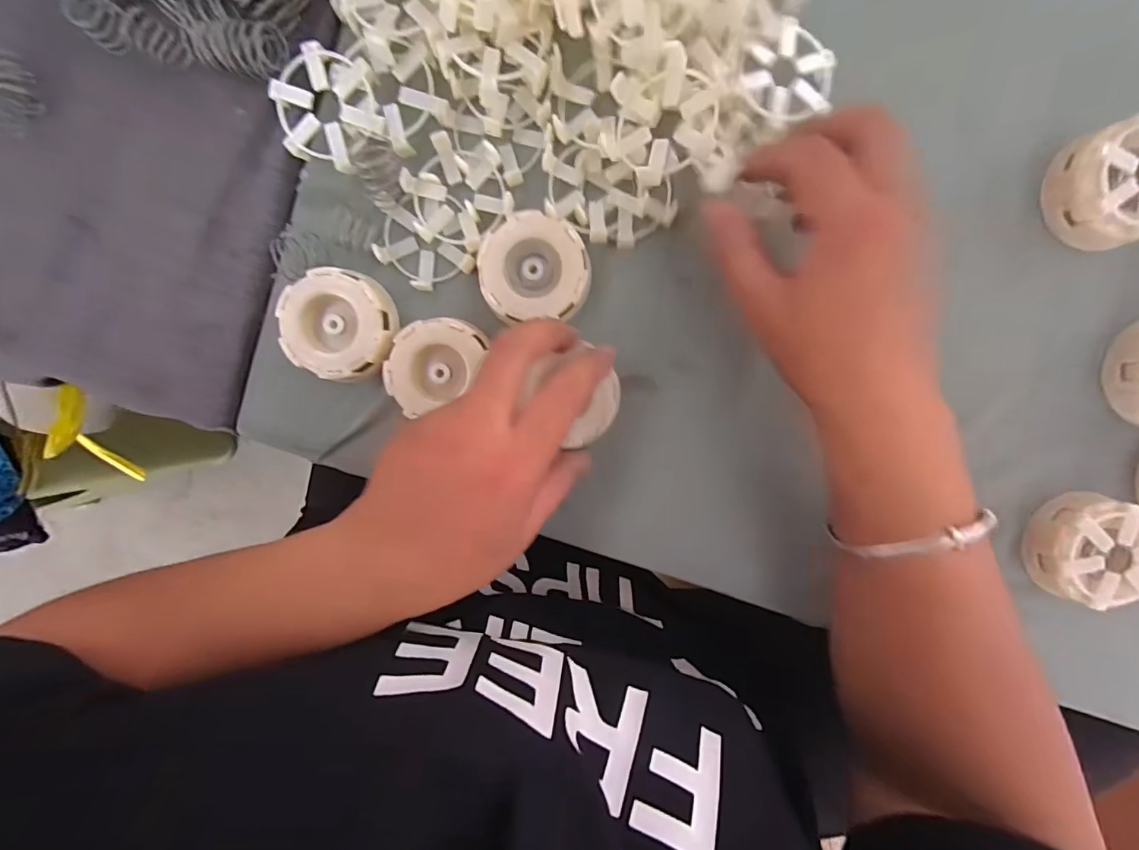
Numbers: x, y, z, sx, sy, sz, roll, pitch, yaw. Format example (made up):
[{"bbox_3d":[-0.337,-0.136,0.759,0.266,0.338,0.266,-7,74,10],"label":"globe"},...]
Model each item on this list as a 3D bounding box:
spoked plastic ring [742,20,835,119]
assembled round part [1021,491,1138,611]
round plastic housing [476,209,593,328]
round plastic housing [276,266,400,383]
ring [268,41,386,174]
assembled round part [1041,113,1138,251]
[{"bbox_3d":[0.115,-0.180,0.265,0.049,0.009,0.046,0,96,1],"label":"spoked plastic ring"},{"bbox_3d":[0.305,0.072,0.302,0.057,0.032,0.060,0,96,1],"label":"assembled round part"},{"bbox_3d":[-0.019,-0.088,0.287,0.060,0.020,0.056,-5,95,1],"label":"round plastic housing"},{"bbox_3d":[-0.130,-0.056,0.288,0.059,0.022,0.060,0,96,1],"label":"round plastic housing"},{"bbox_3d":[-0.127,-0.168,0.274,0.056,0.017,0.054,0,98,1],"label":"ring"},{"bbox_3d":[0.296,-0.130,0.276,0.058,0.026,0.060,0,96,1],"label":"assembled round part"}]

